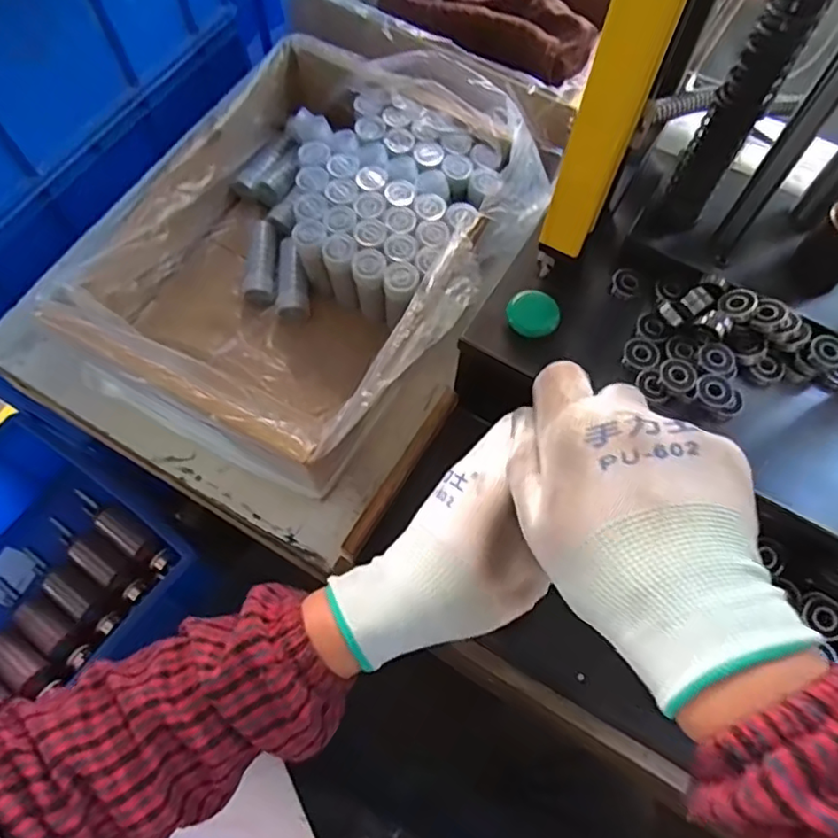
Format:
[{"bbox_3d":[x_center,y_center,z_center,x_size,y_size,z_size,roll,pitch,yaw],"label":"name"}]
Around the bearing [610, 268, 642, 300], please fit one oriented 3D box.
[{"bbox_3d":[0.158,-0.104,0.468,0.021,0.009,0.023,0,67,-1],"label":"bearing"}]

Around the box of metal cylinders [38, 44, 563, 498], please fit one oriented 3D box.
[{"bbox_3d":[-0.091,-0.149,0.554,0.289,0.114,0.386,30,70,11],"label":"box of metal cylinders"}]

